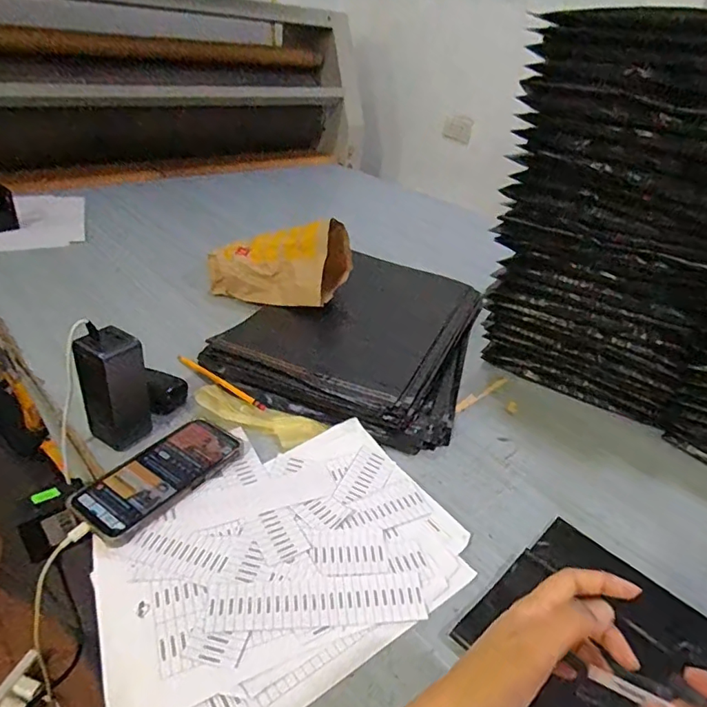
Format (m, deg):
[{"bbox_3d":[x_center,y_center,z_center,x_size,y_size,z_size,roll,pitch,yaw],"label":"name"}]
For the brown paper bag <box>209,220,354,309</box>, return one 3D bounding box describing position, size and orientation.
[{"bbox_3d":[-0.130,-0.141,0.859,0.233,0.113,0.127,-6,28,20],"label":"brown paper bag"}]

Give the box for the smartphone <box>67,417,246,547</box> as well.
[{"bbox_3d":[-0.204,0.125,0.544,0.082,0.018,0.165,26,37,27],"label":"smartphone"}]

